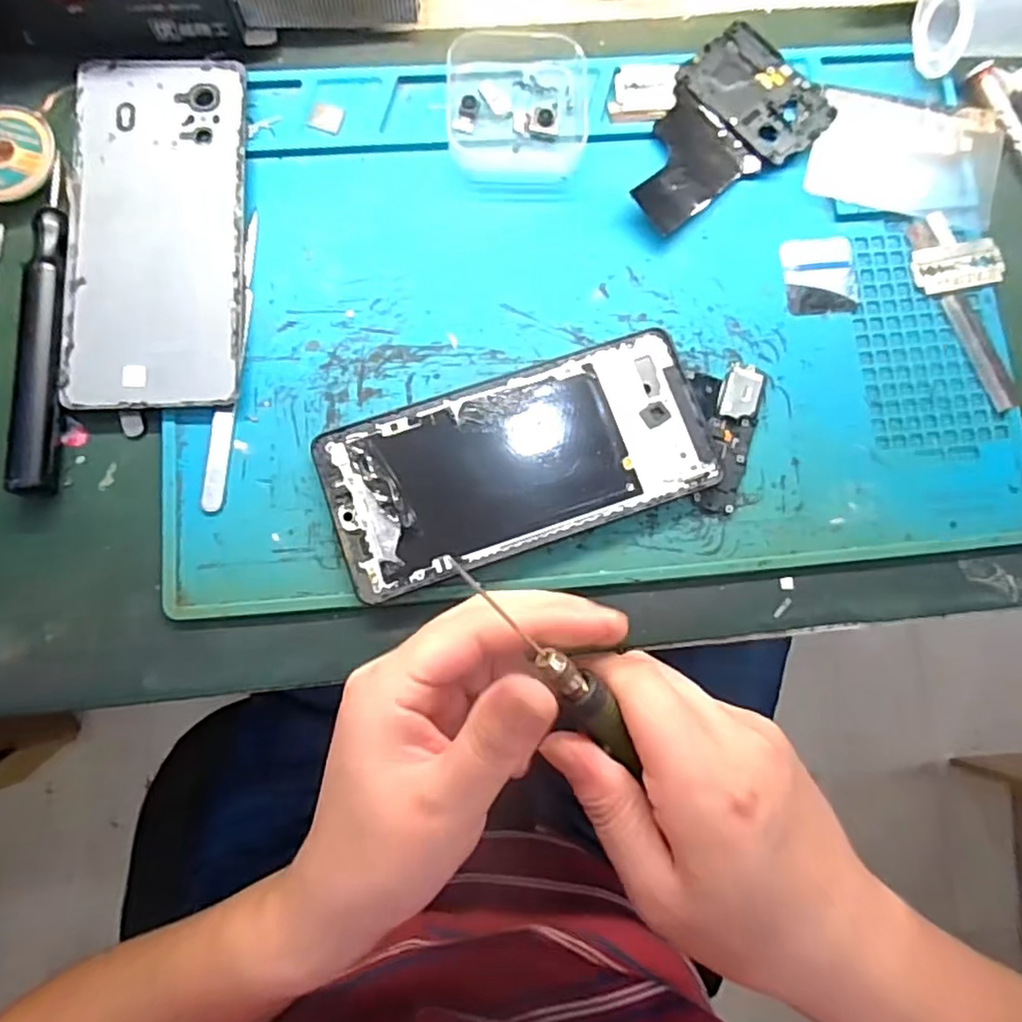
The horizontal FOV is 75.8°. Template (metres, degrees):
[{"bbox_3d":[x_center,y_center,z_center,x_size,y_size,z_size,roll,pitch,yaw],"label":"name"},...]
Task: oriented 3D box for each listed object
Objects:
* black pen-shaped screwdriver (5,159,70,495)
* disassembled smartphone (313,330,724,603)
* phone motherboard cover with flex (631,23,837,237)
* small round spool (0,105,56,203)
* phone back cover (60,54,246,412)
[{"bbox_3d":[-0.196,-0.077,0.276,0.016,0.010,0.139,-2,82,-3],"label":"black pen-shaped screwdriver"},{"bbox_3d":[0.004,-0.022,0.280,0.159,0.010,0.074,-19,83,-5],"label":"disassembled smartphone"},{"bbox_3d":[0.095,-0.177,0.307,0.105,0.007,0.065,-42,86,-7],"label":"phone motherboard cover with flex"},{"bbox_3d":[-0.220,-0.155,0.285,0.041,0.006,0.043,0,82,-2],"label":"small round spool"},{"bbox_3d":[-0.154,-0.123,0.287,0.071,0.008,0.159,-2,82,-3],"label":"phone back cover"}]

